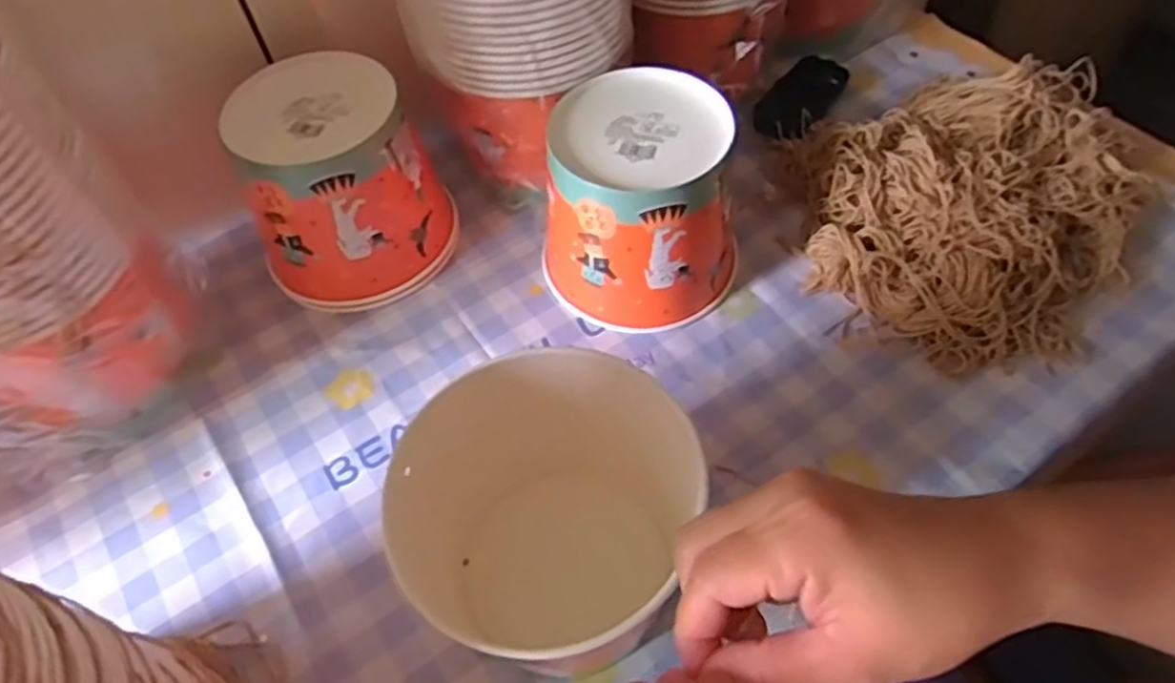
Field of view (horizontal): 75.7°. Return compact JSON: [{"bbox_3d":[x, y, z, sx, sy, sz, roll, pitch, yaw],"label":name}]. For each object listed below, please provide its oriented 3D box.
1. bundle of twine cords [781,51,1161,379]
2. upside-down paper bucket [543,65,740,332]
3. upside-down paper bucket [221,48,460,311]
[{"bbox_3d":[0.311,-0.133,0.619,0.268,0.070,0.310,37,65,26],"label":"bundle of twine cords"},{"bbox_3d":[0.041,-0.105,0.582,0.147,0.135,0.144,-4,55,2],"label":"upside-down paper bucket"},{"bbox_3d":[-0.193,-0.120,0.605,0.151,0.144,0.126,-20,56,-9],"label":"upside-down paper bucket"}]

